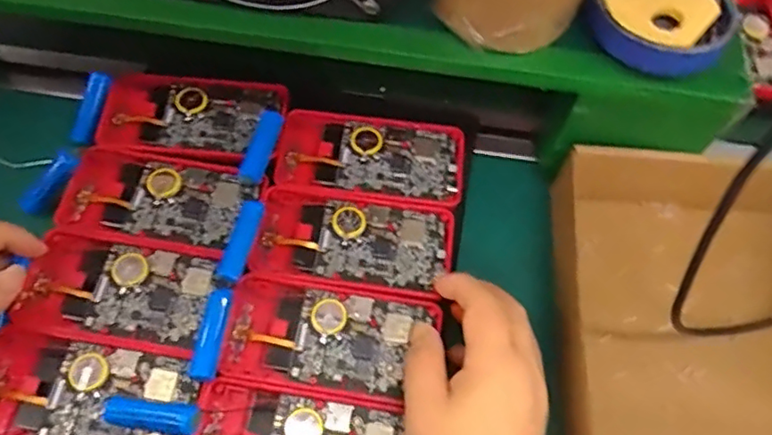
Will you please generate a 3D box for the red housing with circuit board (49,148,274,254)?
[{"bbox_3d":[-0.142,-0.012,0.378,0.116,0.010,0.059,11,63,3],"label":"red housing with circuit board"}]

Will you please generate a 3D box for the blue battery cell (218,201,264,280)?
[{"bbox_3d":[-0.087,0.015,0.362,0.015,0.013,0.052,12,63,3],"label":"blue battery cell"}]

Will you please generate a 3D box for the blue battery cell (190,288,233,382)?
[{"bbox_3d":[-0.099,0.066,0.337,0.015,0.014,0.051,4,63,0],"label":"blue battery cell"}]

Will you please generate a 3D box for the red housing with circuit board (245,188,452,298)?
[{"bbox_3d":[-0.019,0.015,0.372,0.119,0.009,0.063,7,63,1],"label":"red housing with circuit board"}]

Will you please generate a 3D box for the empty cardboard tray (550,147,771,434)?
[{"bbox_3d":[0.219,0.064,0.353,0.219,0.055,0.197,4,63,0],"label":"empty cardboard tray"}]

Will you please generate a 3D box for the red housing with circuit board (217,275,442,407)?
[{"bbox_3d":[-0.034,0.070,0.345,0.115,0.010,0.062,9,63,2],"label":"red housing with circuit board"}]

